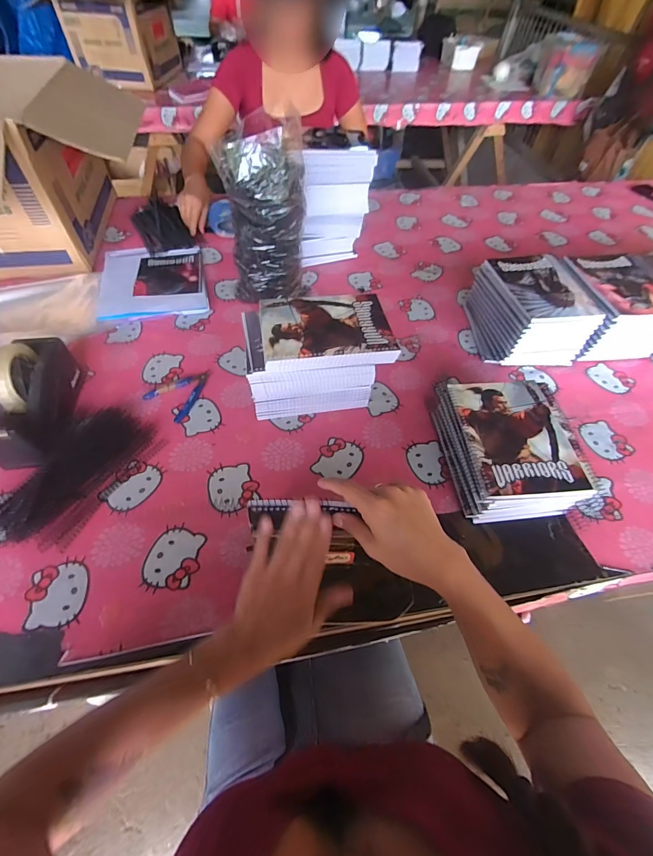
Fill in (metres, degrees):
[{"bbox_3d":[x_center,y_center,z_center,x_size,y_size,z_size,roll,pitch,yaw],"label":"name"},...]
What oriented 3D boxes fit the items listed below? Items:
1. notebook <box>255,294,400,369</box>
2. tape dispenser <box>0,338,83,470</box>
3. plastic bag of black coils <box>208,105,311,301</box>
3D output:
[{"bbox_3d":[0.000,-0.155,0.587,0.197,0.018,0.149,-8,56,-9],"label":"notebook"},{"bbox_3d":[-0.455,-0.039,0.586,0.084,0.120,0.227,-8,56,-9],"label":"tape dispenser"},{"bbox_3d":[-0.112,-0.387,0.726,0.152,0.324,0.116,-17,57,-14],"label":"plastic bag of black coils"}]

